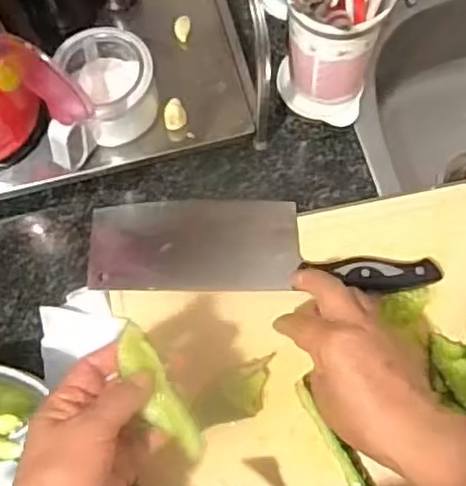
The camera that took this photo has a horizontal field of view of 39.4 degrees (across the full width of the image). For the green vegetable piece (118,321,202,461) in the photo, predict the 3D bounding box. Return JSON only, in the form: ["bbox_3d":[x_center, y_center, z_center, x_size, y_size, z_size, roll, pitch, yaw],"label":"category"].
[{"bbox_3d":[-0.050,0.099,0.428,0.025,0.007,0.094,-29,83,-8],"label":"green vegetable piece"}]

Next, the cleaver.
[{"bbox_3d":[0.023,0.006,0.591,0.304,0.022,0.095,4,72,7],"label":"cleaver"}]

